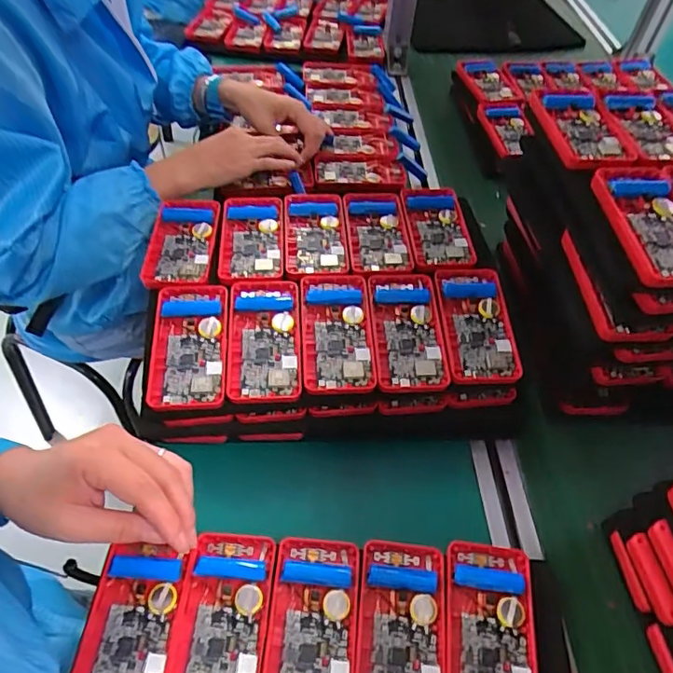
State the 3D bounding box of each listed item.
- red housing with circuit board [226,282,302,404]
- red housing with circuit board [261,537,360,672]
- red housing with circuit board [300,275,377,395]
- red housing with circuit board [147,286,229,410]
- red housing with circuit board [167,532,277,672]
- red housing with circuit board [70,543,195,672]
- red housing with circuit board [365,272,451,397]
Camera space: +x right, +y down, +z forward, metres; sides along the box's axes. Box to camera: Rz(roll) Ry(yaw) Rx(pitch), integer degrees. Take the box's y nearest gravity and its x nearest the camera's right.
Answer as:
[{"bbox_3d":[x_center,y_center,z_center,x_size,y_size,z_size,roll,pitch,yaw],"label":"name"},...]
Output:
[{"bbox_3d":[-0.064,0.001,0.472,0.063,0.020,0.119,-1,53,-5],"label":"red housing with circuit board"},{"bbox_3d":[-0.018,0.208,0.381,0.062,0.010,0.120,5,52,0],"label":"red housing with circuit board"},{"bbox_3d":[0.000,-0.006,0.481,0.063,0.018,0.120,-1,53,-5],"label":"red housing with circuit board"},{"bbox_3d":[-0.128,0.007,0.464,0.064,0.021,0.116,-2,53,-5],"label":"red housing with circuit board"},{"bbox_3d":[-0.082,0.204,0.381,0.062,0.010,0.121,5,52,0],"label":"red housing with circuit board"},{"bbox_3d":[-0.146,0.206,0.374,0.063,0.011,0.109,3,52,3],"label":"red housing with circuit board"},{"bbox_3d":[0.064,-0.006,0.485,0.062,0.019,0.120,-1,53,-4],"label":"red housing with circuit board"}]

